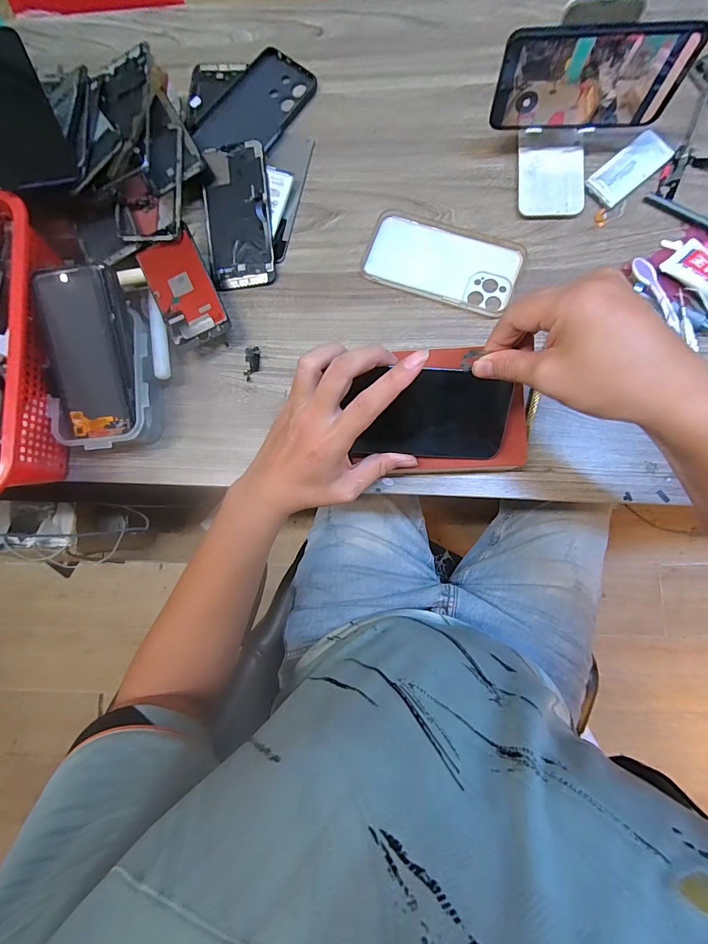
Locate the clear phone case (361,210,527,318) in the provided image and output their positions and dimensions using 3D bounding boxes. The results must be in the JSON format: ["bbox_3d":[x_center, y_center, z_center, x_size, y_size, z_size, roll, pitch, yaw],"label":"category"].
[{"bbox_3d":[0.094,-0.225,0.416,0.162,0.008,0.082,22,87,7],"label":"clear phone case"}]

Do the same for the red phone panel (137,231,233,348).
[{"bbox_3d":[-0.177,-0.189,0.407,0.061,0.010,0.113,-25,85,0],"label":"red phone panel"}]

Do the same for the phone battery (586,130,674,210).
[{"bbox_3d":[0.285,-0.314,0.405,0.087,0.006,0.040,-39,82,1],"label":"phone battery"}]

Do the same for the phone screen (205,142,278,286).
[{"bbox_3d":[-0.128,-0.281,0.429,0.072,0.012,0.151,-4,91,6],"label":"phone screen"}]

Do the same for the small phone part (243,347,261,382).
[{"bbox_3d":[-0.111,-0.118,0.425,0.017,0.004,0.036,2,84,6],"label":"small phone part"}]

